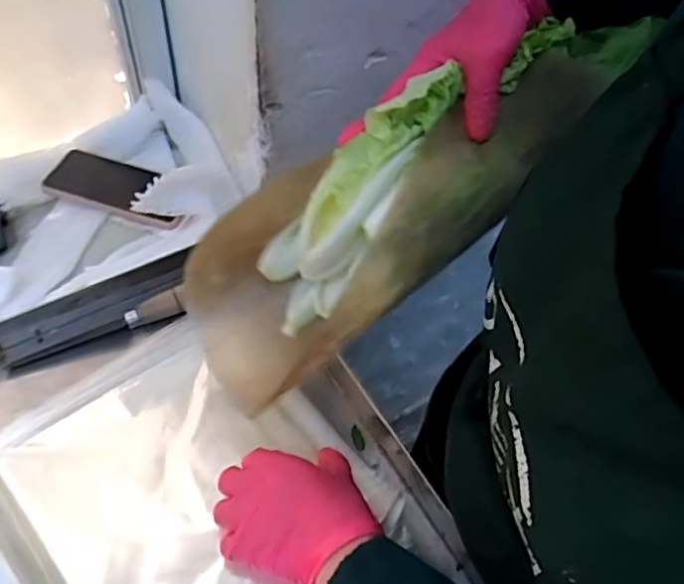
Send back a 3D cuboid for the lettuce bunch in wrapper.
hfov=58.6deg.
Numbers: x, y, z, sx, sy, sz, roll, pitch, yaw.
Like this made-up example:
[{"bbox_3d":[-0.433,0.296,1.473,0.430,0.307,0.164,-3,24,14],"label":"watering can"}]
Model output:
[{"bbox_3d":[0.049,-0.065,0.454,0.396,0.094,0.127,-36,60,5],"label":"lettuce bunch in wrapper"}]

